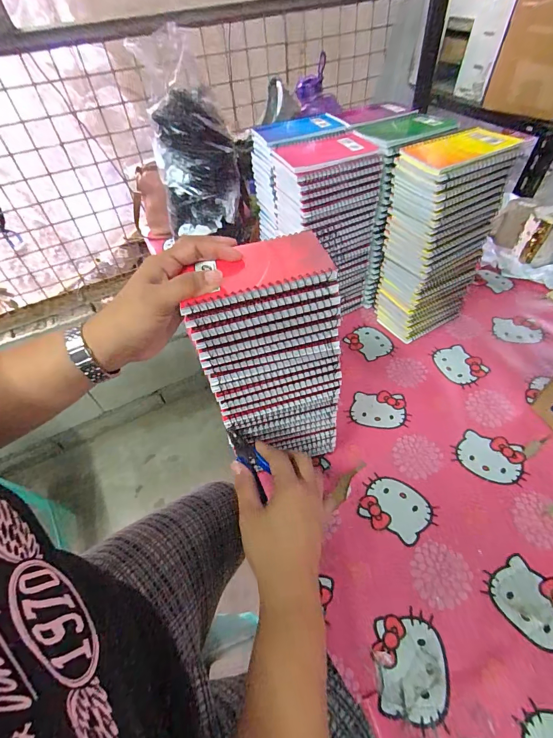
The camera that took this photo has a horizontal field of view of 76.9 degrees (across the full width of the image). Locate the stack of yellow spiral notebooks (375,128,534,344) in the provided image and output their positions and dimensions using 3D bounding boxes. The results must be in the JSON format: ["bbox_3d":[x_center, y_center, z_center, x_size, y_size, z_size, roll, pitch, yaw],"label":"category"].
[{"bbox_3d":[0.249,-0.193,0.560,0.135,0.285,0.104,-24,52,-14],"label":"stack of yellow spiral notebooks"}]

